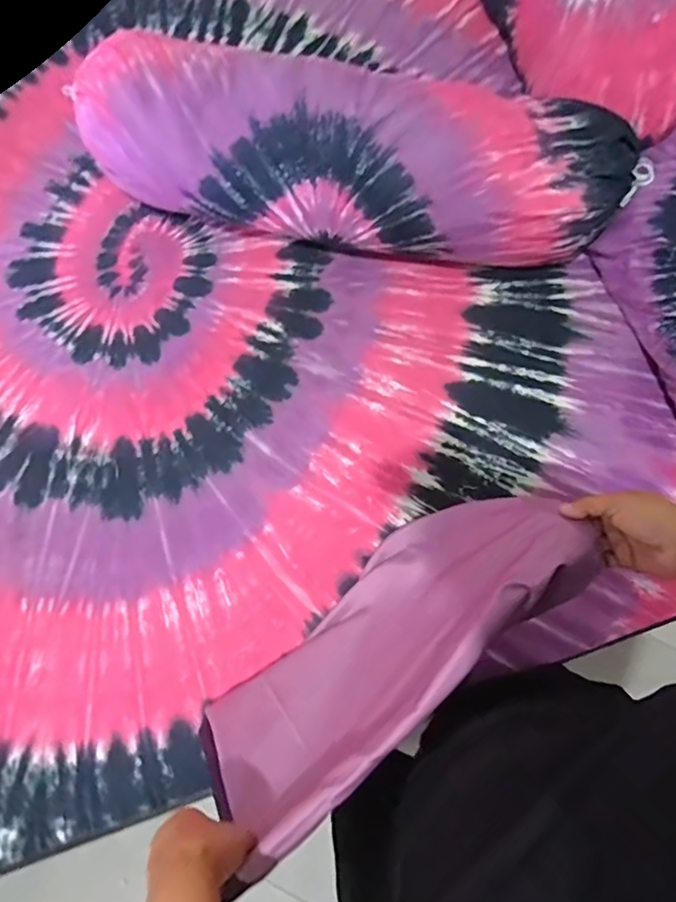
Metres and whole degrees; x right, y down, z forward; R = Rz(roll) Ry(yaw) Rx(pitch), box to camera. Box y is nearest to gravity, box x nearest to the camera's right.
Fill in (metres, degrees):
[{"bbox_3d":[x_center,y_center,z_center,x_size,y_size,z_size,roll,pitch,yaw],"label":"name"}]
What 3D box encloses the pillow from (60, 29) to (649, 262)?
[{"bbox_3d":[0.020,-0.452,0.817,0.810,0.163,0.219,7,74,-1],"label":"pillow"}]

